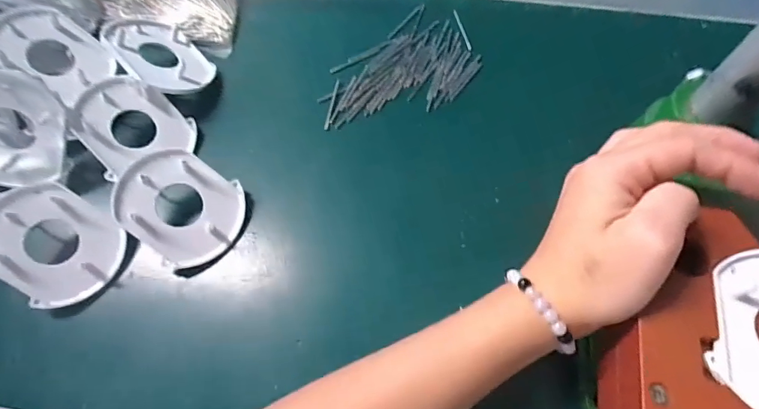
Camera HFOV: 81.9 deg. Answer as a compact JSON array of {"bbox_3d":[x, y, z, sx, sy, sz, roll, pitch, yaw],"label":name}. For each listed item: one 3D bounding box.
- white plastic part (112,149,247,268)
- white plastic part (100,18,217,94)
[{"bbox_3d":[-0.119,0.001,0.264,0.070,0.008,0.060,48,72,-12],"label":"white plastic part"},{"bbox_3d":[-0.154,-0.107,0.312,0.071,0.006,0.059,46,40,6],"label":"white plastic part"}]

